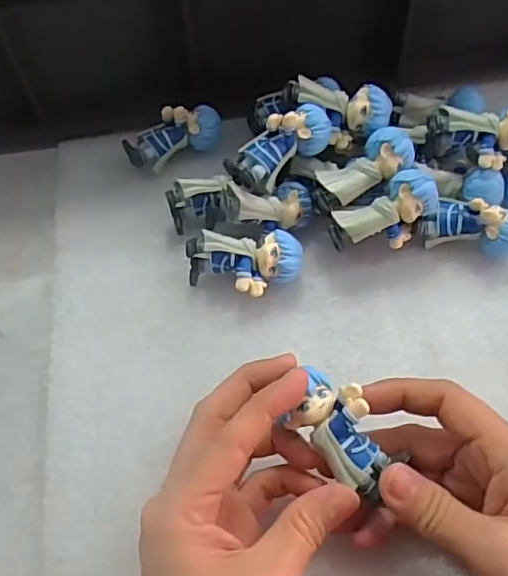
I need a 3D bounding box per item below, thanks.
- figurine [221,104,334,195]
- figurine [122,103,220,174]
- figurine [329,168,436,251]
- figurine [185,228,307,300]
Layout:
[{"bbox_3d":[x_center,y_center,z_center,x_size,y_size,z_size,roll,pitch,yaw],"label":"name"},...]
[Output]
[{"bbox_3d":[0.015,-0.079,0.329,0.063,0.028,0.024,-33,62,-1],"label":"figurine"},{"bbox_3d":[-0.051,-0.096,0.380,0.061,0.036,0.023,-22,60,-9],"label":"figurine"},{"bbox_3d":[0.071,-0.036,0.330,0.058,0.045,0.024,-24,61,-10],"label":"figurine"},{"bbox_3d":[-0.005,-0.011,0.331,0.062,0.029,0.031,0,59,4],"label":"figurine"}]

